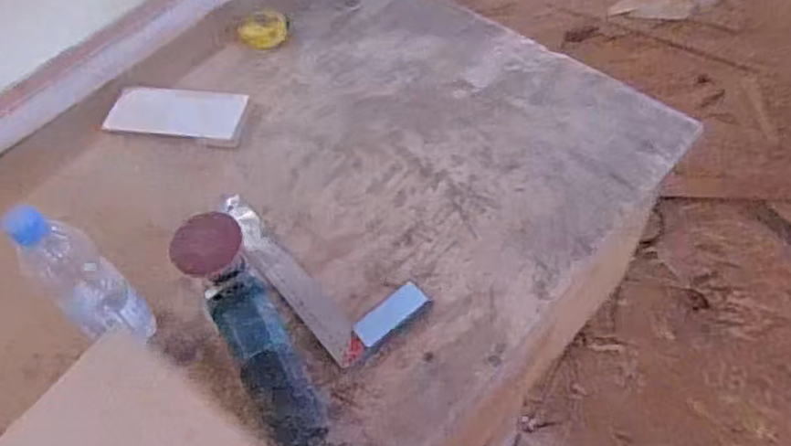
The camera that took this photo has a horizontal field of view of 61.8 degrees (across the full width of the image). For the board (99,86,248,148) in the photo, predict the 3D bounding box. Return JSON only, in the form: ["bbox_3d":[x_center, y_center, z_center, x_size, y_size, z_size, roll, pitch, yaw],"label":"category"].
[{"bbox_3d":[-0.319,-0.162,0.973,0.205,0.008,0.097,8,57,11],"label":"board"}]

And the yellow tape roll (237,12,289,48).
[{"bbox_3d":[-0.210,-0.307,1.052,0.076,0.022,0.076,-3,55,4],"label":"yellow tape roll"}]

